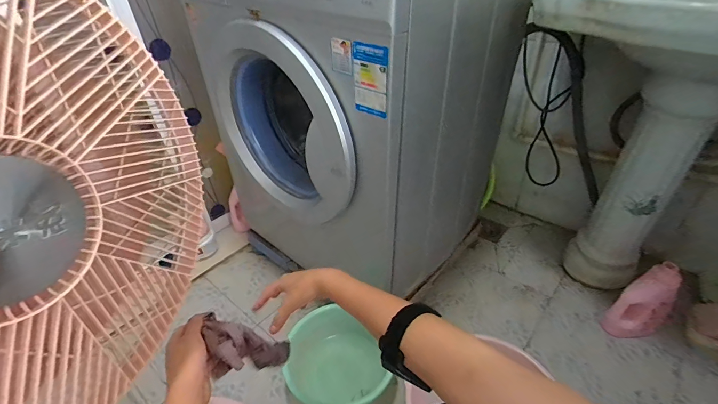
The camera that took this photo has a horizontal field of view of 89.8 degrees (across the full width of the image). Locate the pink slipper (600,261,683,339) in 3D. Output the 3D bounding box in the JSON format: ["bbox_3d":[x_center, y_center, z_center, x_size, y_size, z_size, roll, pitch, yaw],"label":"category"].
[{"bbox_3d":[0.707,0.244,0.887,0.119,0.231,0.048,21,26,8],"label":"pink slipper"}]

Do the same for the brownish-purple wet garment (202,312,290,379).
[{"bbox_3d":[-0.158,0.227,0.542,0.054,0.187,0.064,16,69,26],"label":"brownish-purple wet garment"}]

